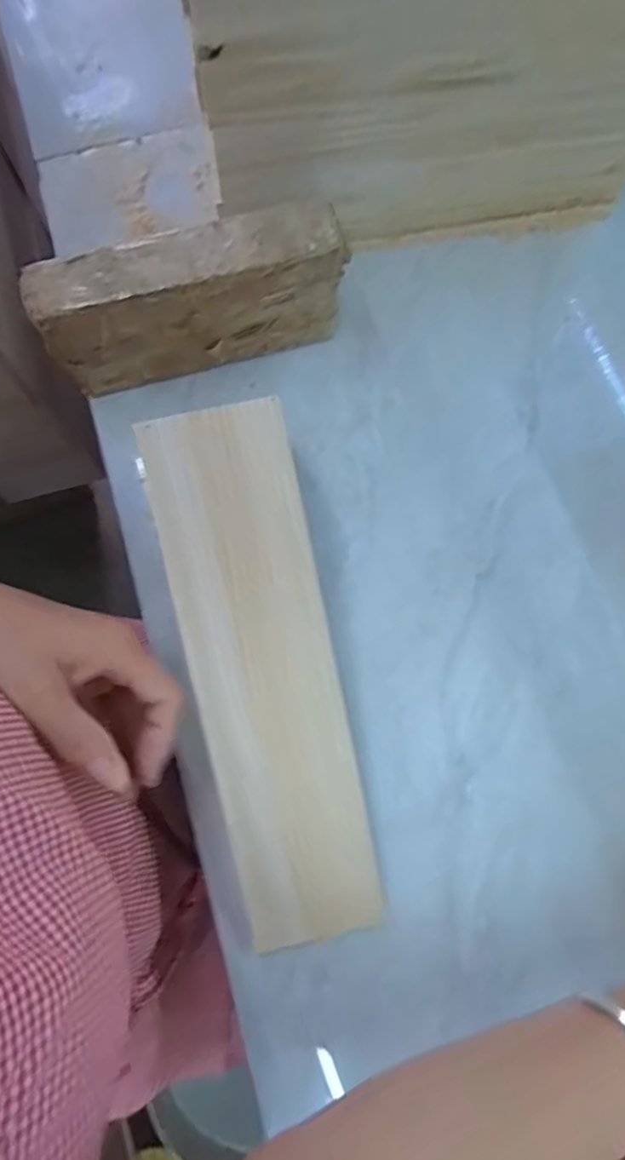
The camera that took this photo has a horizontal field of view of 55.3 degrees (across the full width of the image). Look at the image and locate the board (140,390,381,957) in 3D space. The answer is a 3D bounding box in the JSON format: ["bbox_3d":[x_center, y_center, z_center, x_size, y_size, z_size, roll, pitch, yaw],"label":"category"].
[{"bbox_3d":[-0.027,0.068,0.369,0.087,0.013,0.339,-12,99,-3],"label":"board"}]

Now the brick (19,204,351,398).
[{"bbox_3d":[-0.084,-0.196,0.433,0.209,0.103,0.044,-17,78,-4],"label":"brick"}]

